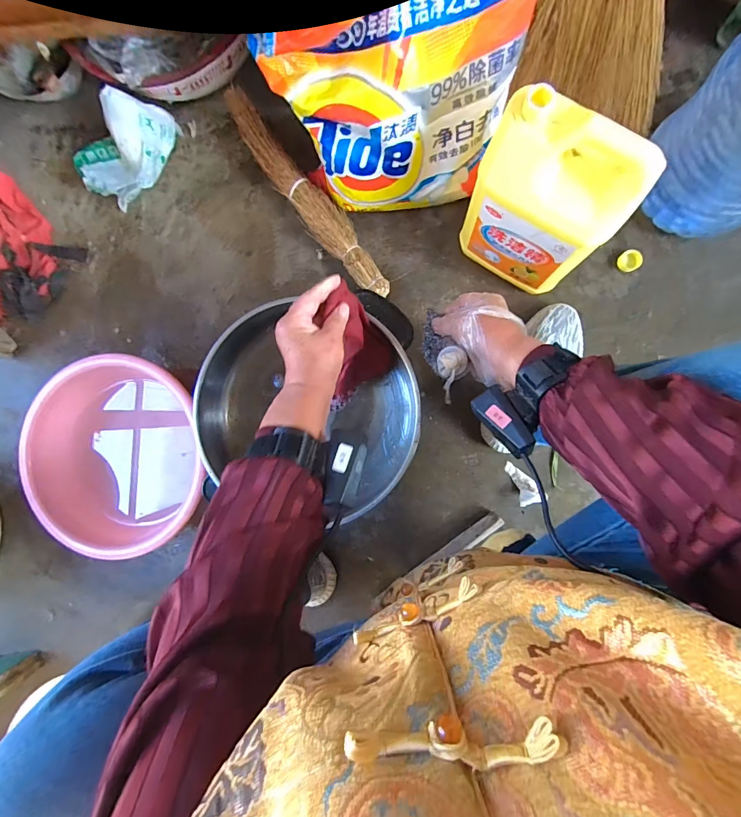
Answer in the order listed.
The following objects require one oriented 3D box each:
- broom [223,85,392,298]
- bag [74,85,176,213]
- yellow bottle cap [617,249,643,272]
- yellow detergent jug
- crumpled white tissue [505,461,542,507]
[{"bbox_3d":[-0.114,-0.365,0.652,0.063,0.062,0.420,-40,85,4],"label":"broom"},{"bbox_3d":[-0.428,-0.448,0.668,0.166,0.109,0.114,-14,88,6],"label":"bag"},{"bbox_3d":[0.426,-0.243,0.625,0.031,0.011,0.034,0,90,6],"label":"yellow bottle cap"},{"bbox_3d":[0.216,-0.255,0.493,0.168,0.231,0.097,35,93,6],"label":"yellow detergent jug"},{"bbox_3d":[0.252,0.124,0.632,0.039,0.012,0.078,-32,65,6],"label":"crumpled white tissue"}]

